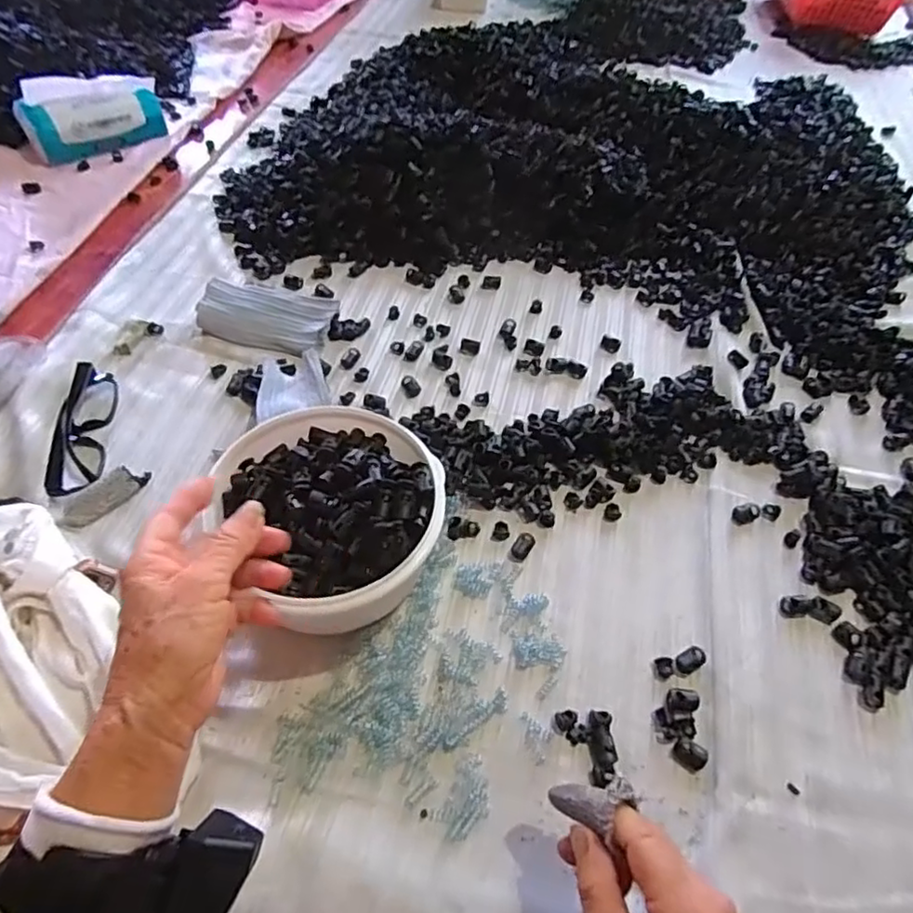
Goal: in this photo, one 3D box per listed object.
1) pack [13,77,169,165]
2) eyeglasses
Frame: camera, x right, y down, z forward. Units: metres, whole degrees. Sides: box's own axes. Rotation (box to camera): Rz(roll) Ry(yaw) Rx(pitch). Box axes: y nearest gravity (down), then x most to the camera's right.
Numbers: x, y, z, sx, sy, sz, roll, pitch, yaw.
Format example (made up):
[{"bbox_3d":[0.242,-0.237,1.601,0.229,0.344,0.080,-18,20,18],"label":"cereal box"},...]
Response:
[{"bbox_3d":[-0.486,-0.457,0.831,0.174,0.115,0.044,-20,13,-17],"label":"pack"},{"bbox_3d":[-0.323,-0.026,0.544,0.032,0.025,0.137,-8,53,-6],"label":"eyeglasses"}]

